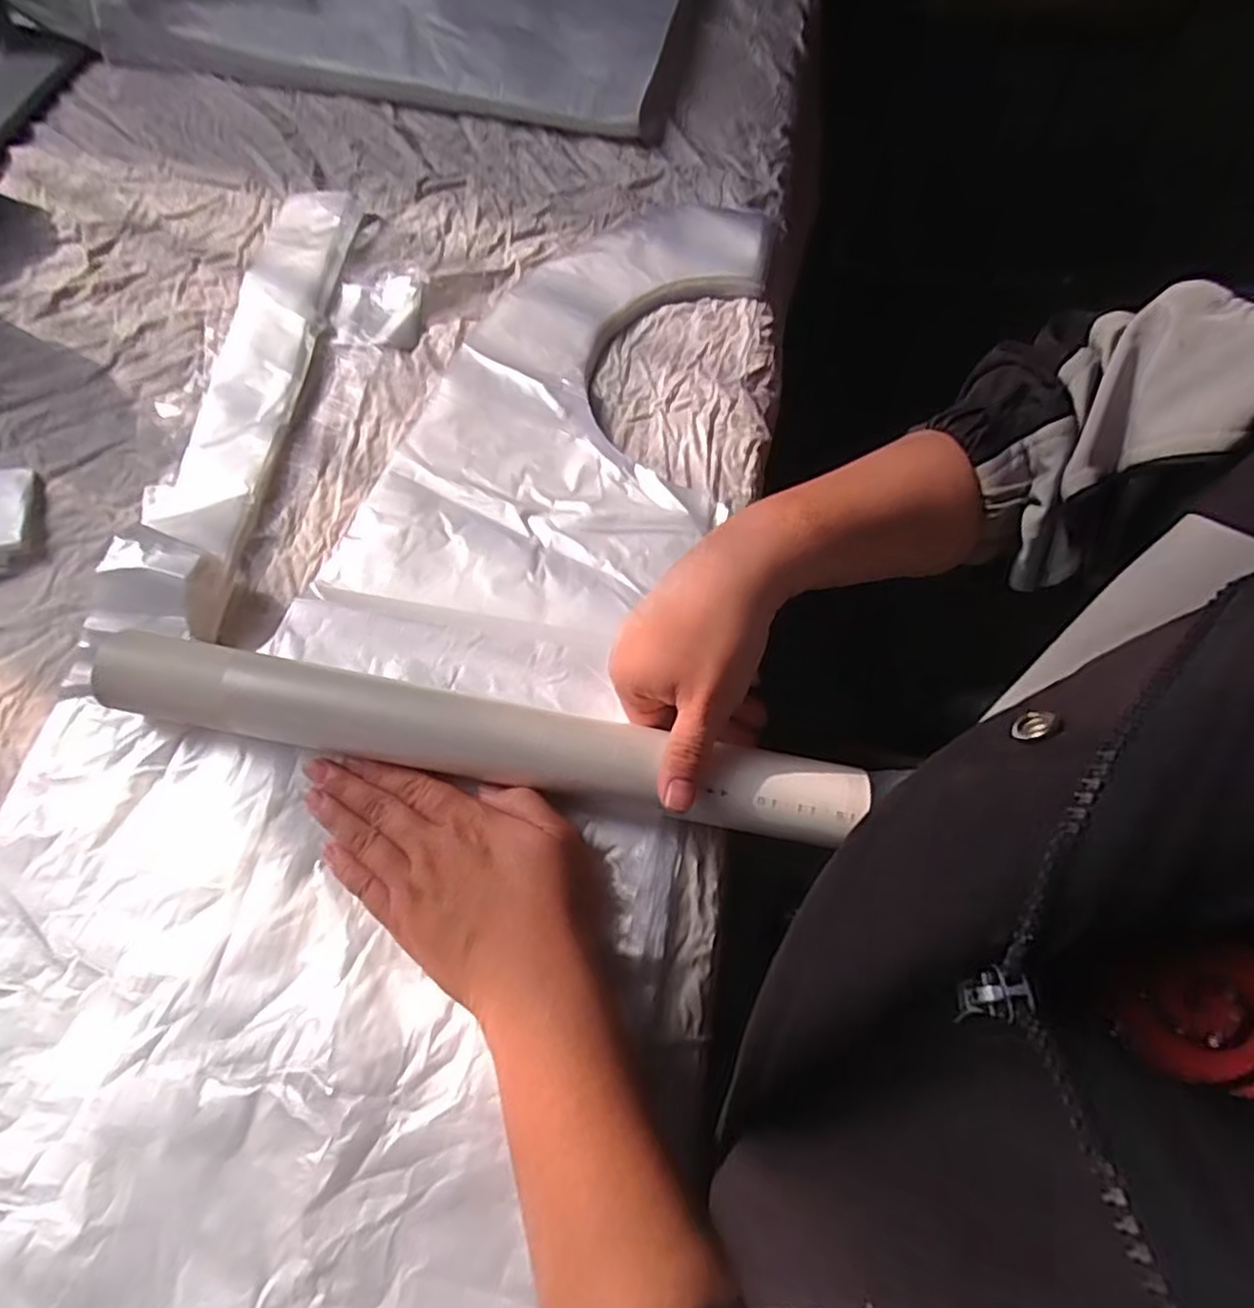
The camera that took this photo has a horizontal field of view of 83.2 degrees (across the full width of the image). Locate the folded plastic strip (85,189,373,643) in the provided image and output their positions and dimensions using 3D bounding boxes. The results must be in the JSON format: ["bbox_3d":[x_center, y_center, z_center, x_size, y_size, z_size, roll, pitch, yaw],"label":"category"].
[{"bbox_3d":[-0.240,-0.177,0.439,0.069,0.033,0.361,4,65,0],"label":"folded plastic strip"}]

